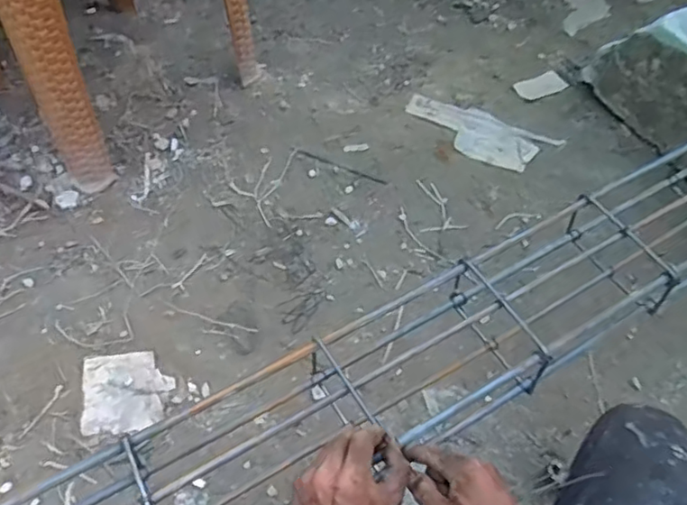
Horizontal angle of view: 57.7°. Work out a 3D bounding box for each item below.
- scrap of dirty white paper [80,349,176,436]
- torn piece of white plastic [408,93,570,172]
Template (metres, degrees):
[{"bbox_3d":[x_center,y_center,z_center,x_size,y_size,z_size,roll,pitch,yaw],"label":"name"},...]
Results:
[{"bbox_3d":[-0.303,0.195,0.870,0.121,0.009,0.115,-3,54,-5],"label":"scrap of dirty white paper"},{"bbox_3d":[0.248,-0.231,1.193,0.285,0.018,0.115,33,72,27],"label":"torn piece of white plastic"}]

